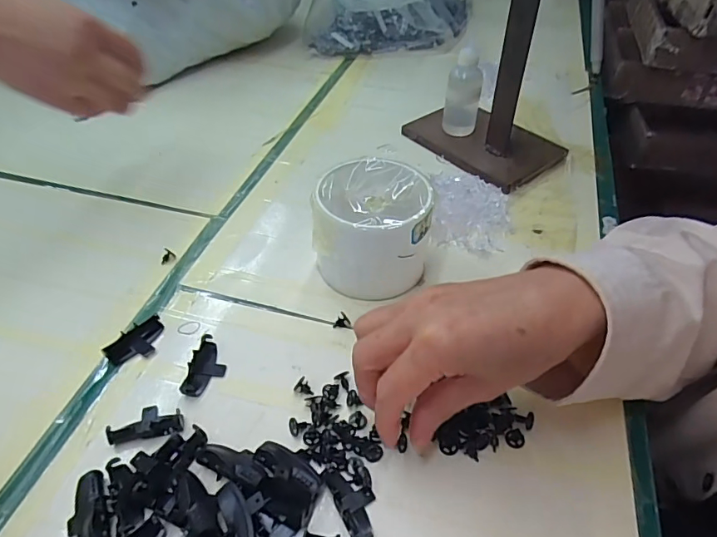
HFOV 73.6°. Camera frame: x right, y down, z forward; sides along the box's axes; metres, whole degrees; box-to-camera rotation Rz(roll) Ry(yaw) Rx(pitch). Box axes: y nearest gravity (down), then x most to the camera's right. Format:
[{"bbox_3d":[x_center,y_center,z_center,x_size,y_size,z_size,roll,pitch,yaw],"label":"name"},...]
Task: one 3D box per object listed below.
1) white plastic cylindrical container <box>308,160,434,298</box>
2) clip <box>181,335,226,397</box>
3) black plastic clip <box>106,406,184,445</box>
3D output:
[{"bbox_3d":[0.010,-0.029,0.366,0.085,0.072,0.088,1,45,0],"label":"white plastic cylindrical container"},{"bbox_3d":[-0.100,0.064,0.317,0.021,0.011,0.045,5,45,5],"label":"clip"},{"bbox_3d":[-0.128,0.091,0.289,0.041,0.008,0.022,-8,46,-8],"label":"black plastic clip"}]

